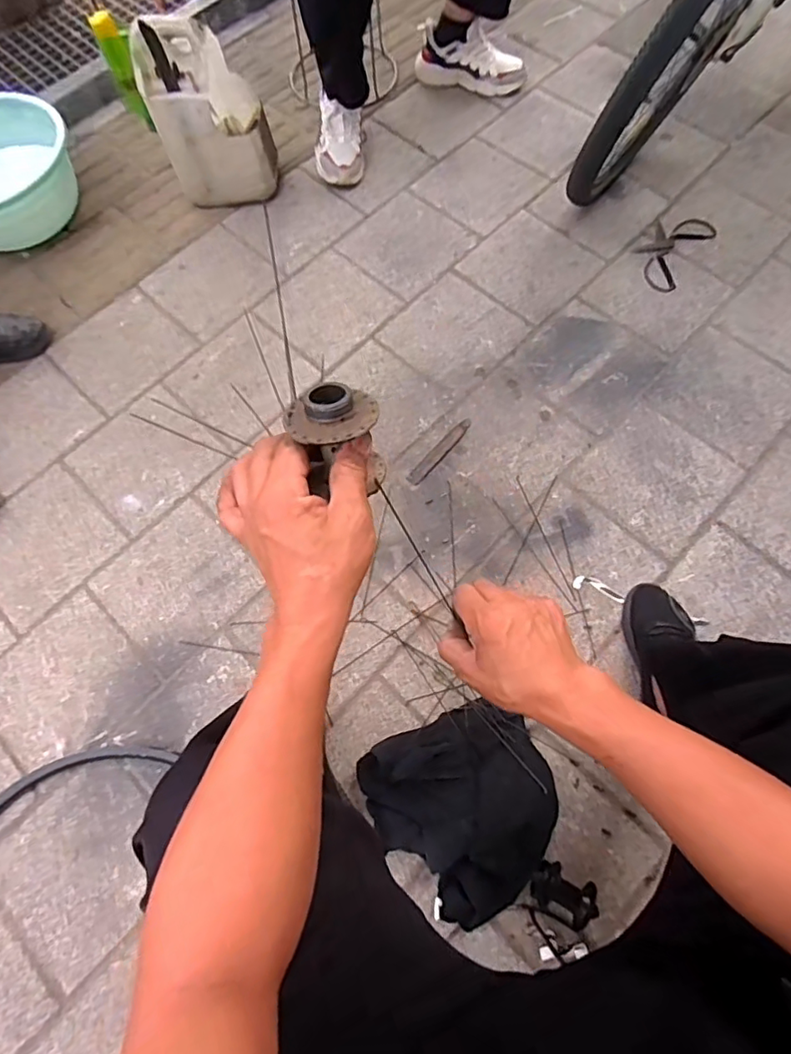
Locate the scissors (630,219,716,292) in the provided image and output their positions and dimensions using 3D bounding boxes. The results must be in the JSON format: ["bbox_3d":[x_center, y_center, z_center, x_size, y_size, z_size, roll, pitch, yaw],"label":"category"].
[{"bbox_3d":[0.622,-0.635,1.273,0.127,0.017,0.229,37,74,14],"label":"scissors"}]

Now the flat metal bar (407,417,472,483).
[{"bbox_3d":[0.087,-0.150,1.102,0.029,0.013,0.173,38,74,14],"label":"flat metal bar"}]

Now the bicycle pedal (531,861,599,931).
[{"bbox_3d":[0.243,0.534,0.816,0.099,0.045,0.065,27,72,11],"label":"bicycle pedal"}]

